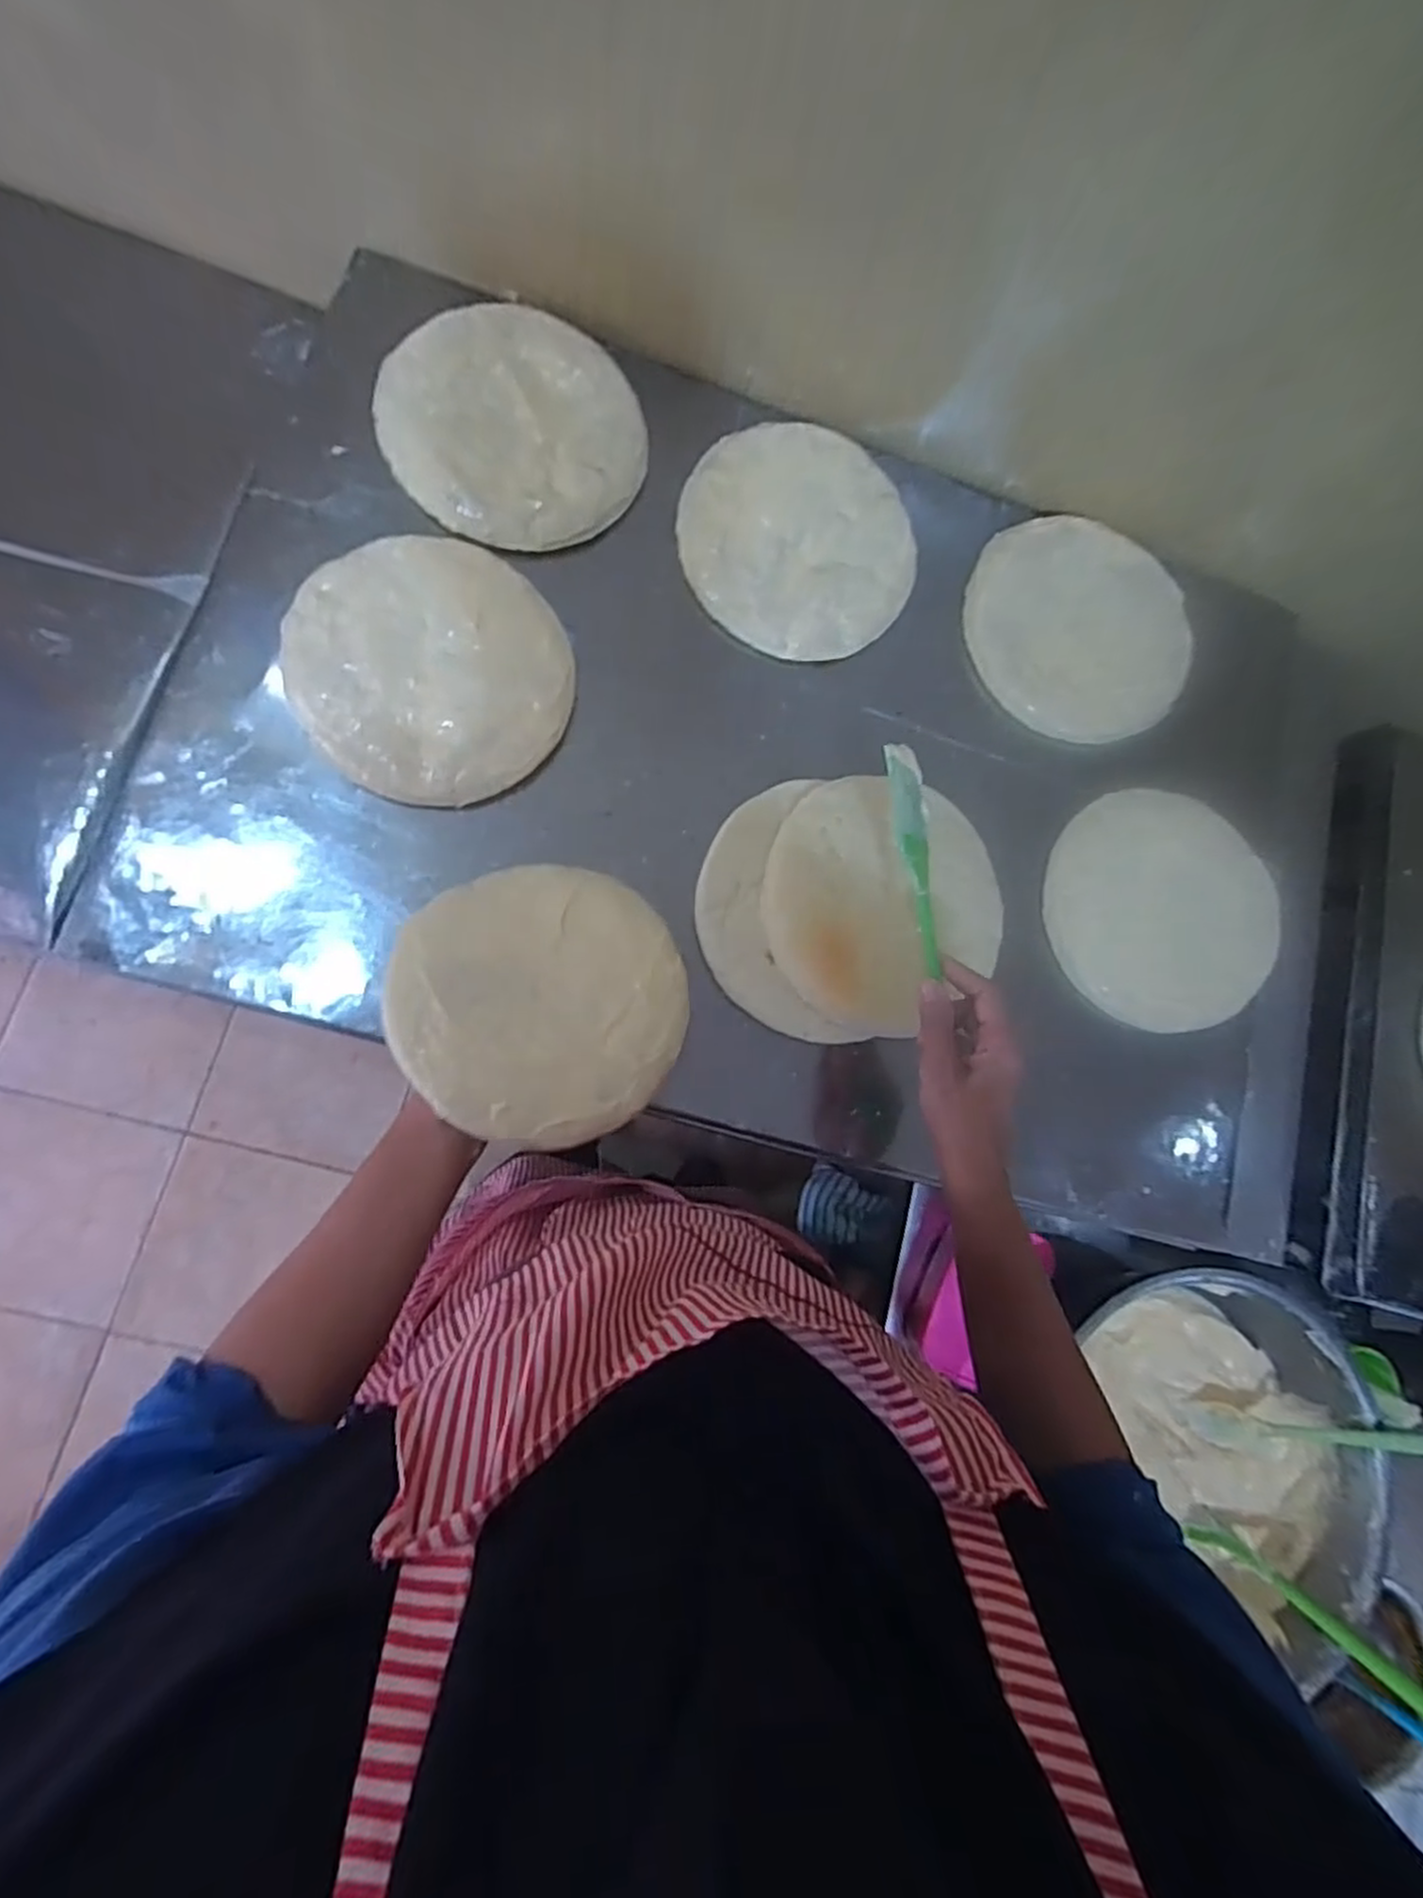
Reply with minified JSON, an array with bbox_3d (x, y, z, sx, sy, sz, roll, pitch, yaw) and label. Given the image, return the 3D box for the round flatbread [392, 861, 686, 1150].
[{"bbox_3d":[-0.108,0.035,0.506,0.194,0.021,0.183,10,65,-23],"label":"round flatbread"}]

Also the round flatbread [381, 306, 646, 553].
[{"bbox_3d":[-0.158,-0.418,0.593,0.191,0.015,0.197,1,85,-10],"label":"round flatbread"}]

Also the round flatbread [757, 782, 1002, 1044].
[{"bbox_3d":[0.132,-0.041,0.579,0.191,0.022,0.182,1,85,-12],"label":"round flatbread"}]

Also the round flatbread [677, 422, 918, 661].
[{"bbox_3d":[0.070,-0.346,0.622,0.189,0.016,0.201,1,83,-6],"label":"round flatbread"}]

